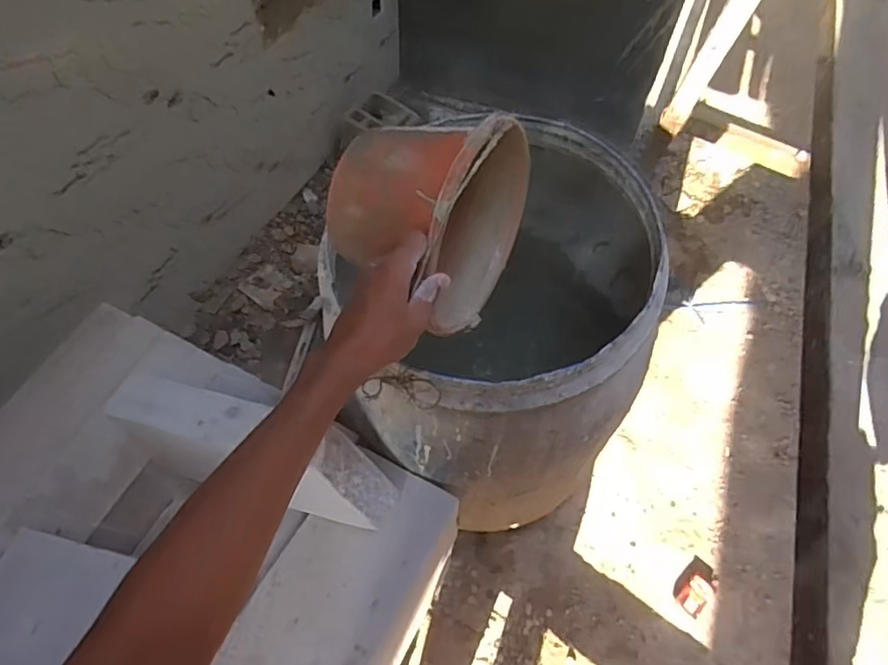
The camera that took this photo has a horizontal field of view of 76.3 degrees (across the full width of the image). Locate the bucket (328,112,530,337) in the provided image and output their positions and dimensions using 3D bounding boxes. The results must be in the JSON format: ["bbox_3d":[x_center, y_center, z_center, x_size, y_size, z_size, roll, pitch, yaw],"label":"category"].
[{"bbox_3d":[-0.005,-0.139,0.649,0.162,0.228,0.236,30,61,13],"label":"bucket"}]

